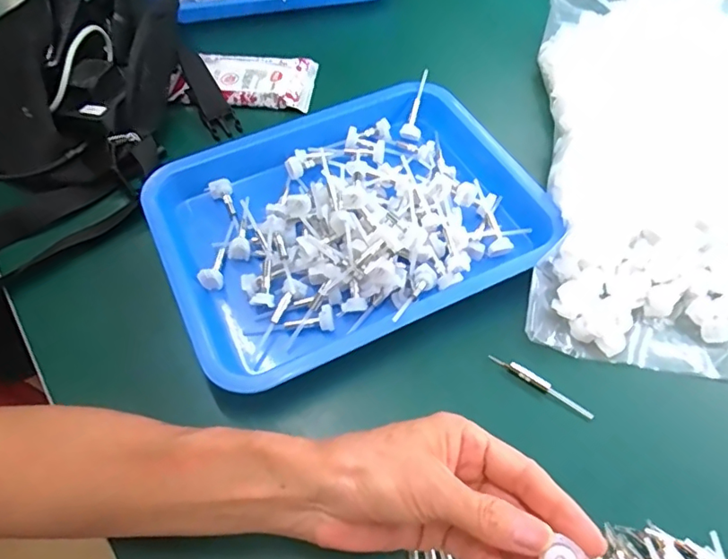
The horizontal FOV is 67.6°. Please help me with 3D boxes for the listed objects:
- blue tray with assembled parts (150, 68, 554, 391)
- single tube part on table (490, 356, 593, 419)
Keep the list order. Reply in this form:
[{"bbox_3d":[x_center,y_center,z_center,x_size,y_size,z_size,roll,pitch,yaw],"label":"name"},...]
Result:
[{"bbox_3d":[-0.009,-0.053,0.426,0.291,0.040,0.226,-24,59,-13],"label":"blue tray with assembled parts"},{"bbox_3d":[0.118,0.070,0.363,0.073,0.004,0.007,34,64,22],"label":"single tube part on table"}]

